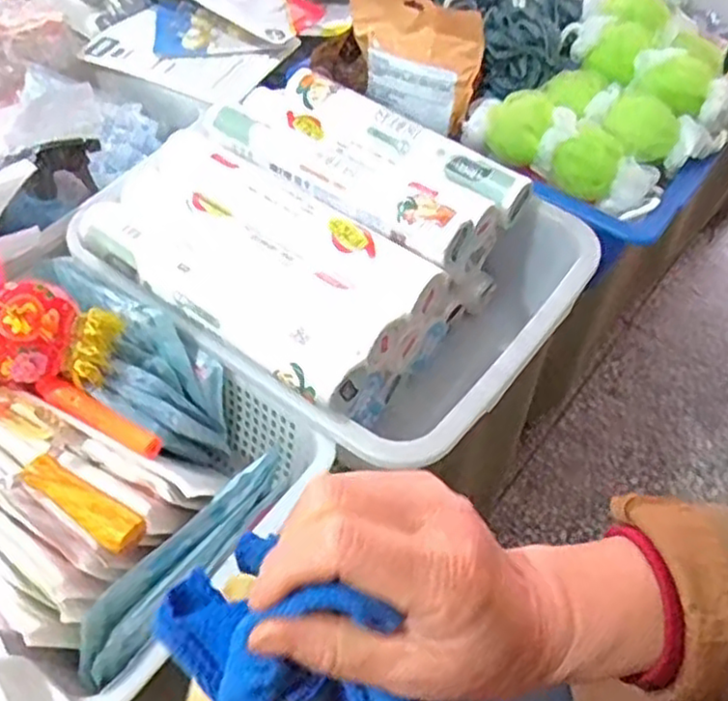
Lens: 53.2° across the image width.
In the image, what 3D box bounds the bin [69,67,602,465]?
[{"bbox_3d":[-0.020,-0.082,0.743,0.417,0.202,0.357,35,56,22],"label":"bin"}]

